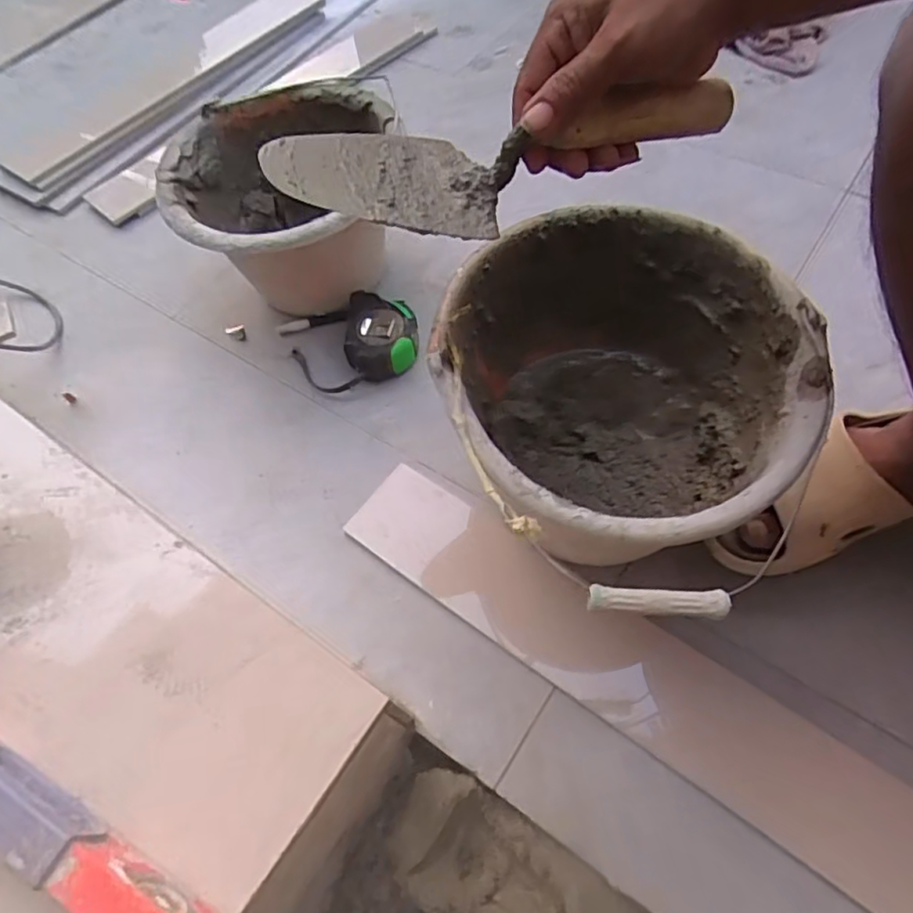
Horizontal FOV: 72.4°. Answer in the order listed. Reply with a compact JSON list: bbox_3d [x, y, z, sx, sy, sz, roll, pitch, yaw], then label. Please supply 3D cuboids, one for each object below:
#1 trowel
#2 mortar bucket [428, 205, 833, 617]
[{"bbox_3d":[0.035,-0.178,0.368,0.277,0.047,0.076,-14,60,-8],"label":"trowel"},{"bbox_3d":[0.126,-0.025,0.515,0.275,0.205,0.286,-2,59,4],"label":"mortar bucket"}]

